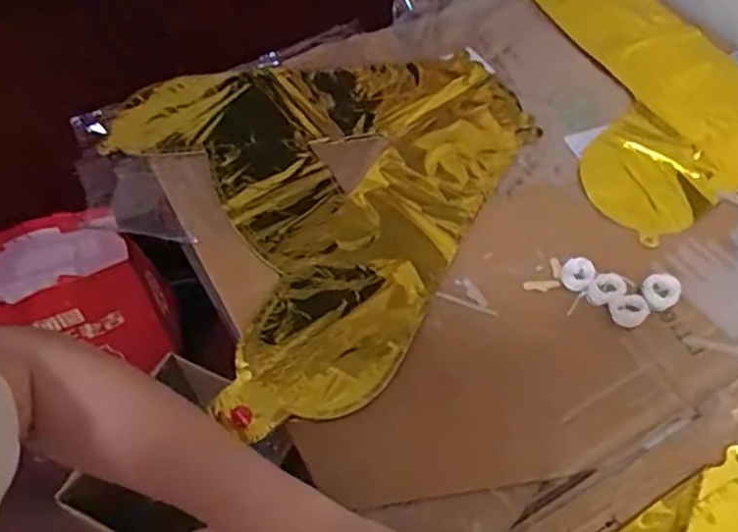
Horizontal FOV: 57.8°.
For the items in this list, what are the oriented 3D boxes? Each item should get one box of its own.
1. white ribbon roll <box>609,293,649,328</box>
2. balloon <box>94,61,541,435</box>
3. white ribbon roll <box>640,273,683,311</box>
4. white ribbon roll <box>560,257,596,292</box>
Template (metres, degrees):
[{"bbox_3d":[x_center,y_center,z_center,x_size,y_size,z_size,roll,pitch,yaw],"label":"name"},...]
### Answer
[{"bbox_3d":[0.191,0.032,0.489,0.028,0.005,0.023,-25,59,-16],"label":"white ribbon roll"},{"bbox_3d":[-0.018,-0.082,0.573,0.334,0.006,0.373,-23,58,-15],"label":"balloon"},{"bbox_3d":[0.219,0.018,0.501,0.033,0.007,0.027,-24,58,-15],"label":"white ribbon roll"},{"bbox_3d":[0.158,0.006,0.506,0.023,0.007,0.027,26,60,17],"label":"white ribbon roll"}]

